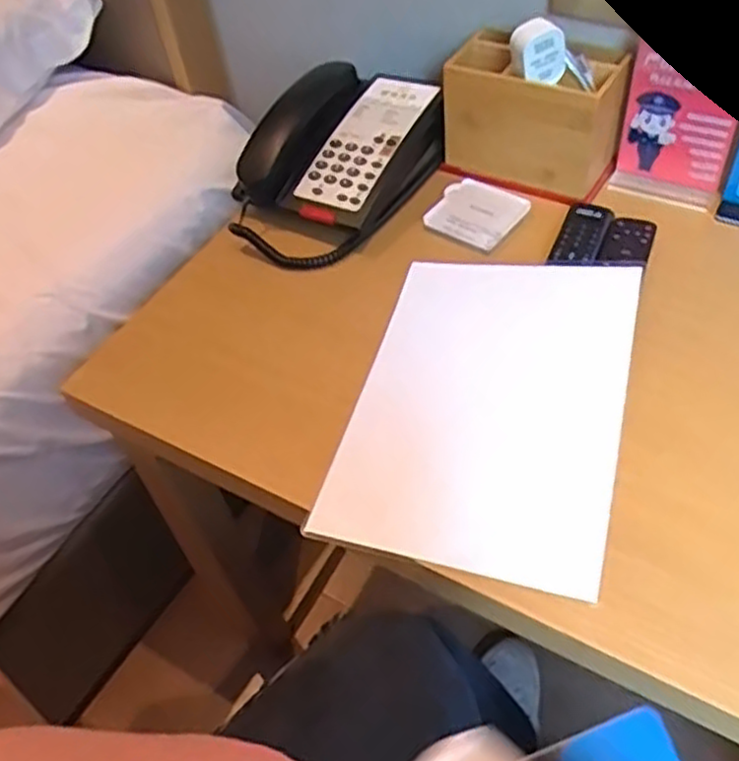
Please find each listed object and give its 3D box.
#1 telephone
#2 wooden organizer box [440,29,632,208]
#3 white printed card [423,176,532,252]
[{"bbox_3d":[-0.037,-0.235,0.774,0.158,0.099,0.253,28,59,26],"label":"telephone"},{"bbox_3d":[0.164,-0.269,0.744,0.167,0.119,0.077,25,58,24],"label":"wooden organizer box"},{"bbox_3d":[0.112,-0.176,0.747,0.086,0.009,0.086,27,58,25],"label":"white printed card"}]

